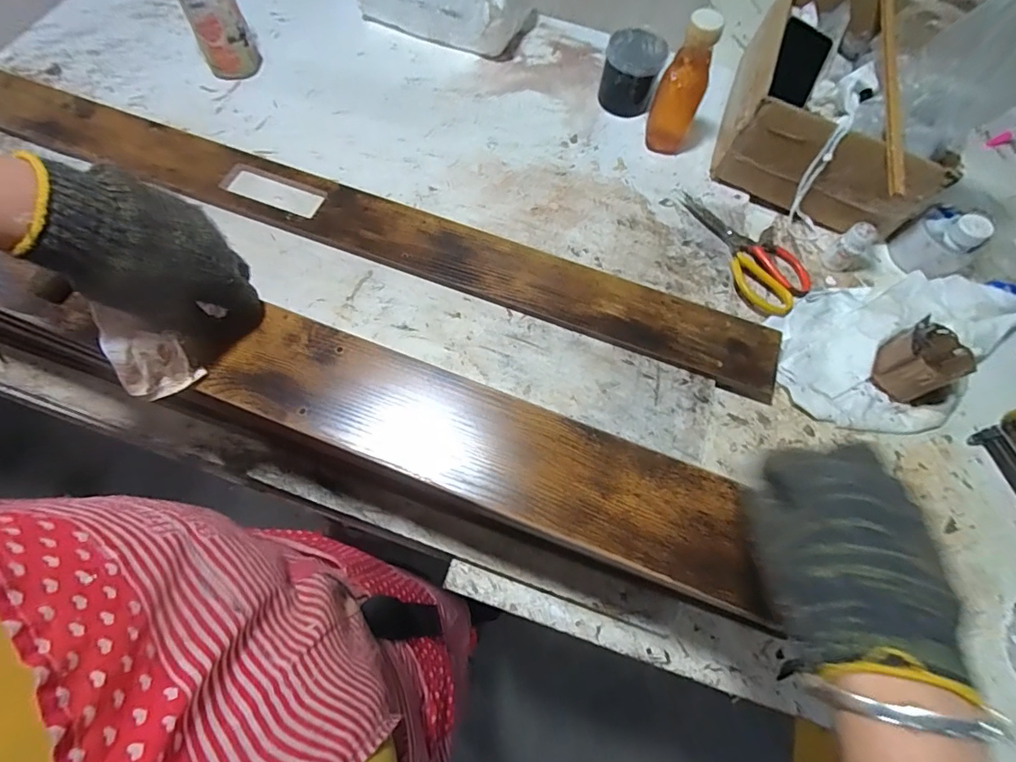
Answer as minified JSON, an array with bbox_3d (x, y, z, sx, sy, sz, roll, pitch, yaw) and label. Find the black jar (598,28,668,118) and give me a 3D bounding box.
[{"bbox_3d":[0.175,-0.442,0.674,0.080,0.078,0.087,17,67,4],"label":"black jar"}]

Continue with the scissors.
[{"bbox_3d":[0.307,-0.174,0.606,0.084,0.018,0.200,-21,70,-12],"label":"scissors"}]

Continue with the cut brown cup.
[{"bbox_3d":[0.459,-0.019,0.523,0.084,0.054,0.076,-21,70,-11],"label":"cut brown cup"}]

